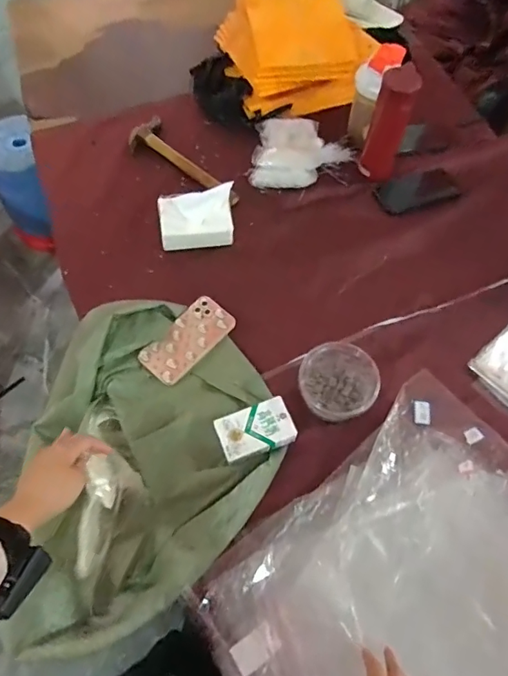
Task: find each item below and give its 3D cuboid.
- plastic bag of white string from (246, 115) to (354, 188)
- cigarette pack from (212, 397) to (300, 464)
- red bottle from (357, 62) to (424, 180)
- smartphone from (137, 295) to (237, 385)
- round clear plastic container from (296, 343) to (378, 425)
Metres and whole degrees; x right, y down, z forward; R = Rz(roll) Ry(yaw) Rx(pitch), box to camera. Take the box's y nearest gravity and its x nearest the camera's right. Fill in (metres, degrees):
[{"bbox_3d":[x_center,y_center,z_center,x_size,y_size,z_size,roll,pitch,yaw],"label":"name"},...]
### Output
[{"bbox_3d":[0.099,-0.372,0.954,0.200,0.057,0.165,10,62,4],"label":"plastic bag of white string"},{"bbox_3d":[0.002,0.138,0.699,0.109,0.031,0.071,-17,64,-10],"label":"cigarette pack"},{"bbox_3d":[0.253,-0.398,0.890,0.071,0.214,0.073,20,64,9],"label":"red bottle"},{"bbox_3d":[-0.109,0.003,0.787,0.080,0.016,0.162,37,67,17],"label":"smartphone"},{"bbox_3d":[0.126,0.068,0.717,0.112,0.077,0.106,21,64,9],"label":"round clear plastic container"}]

